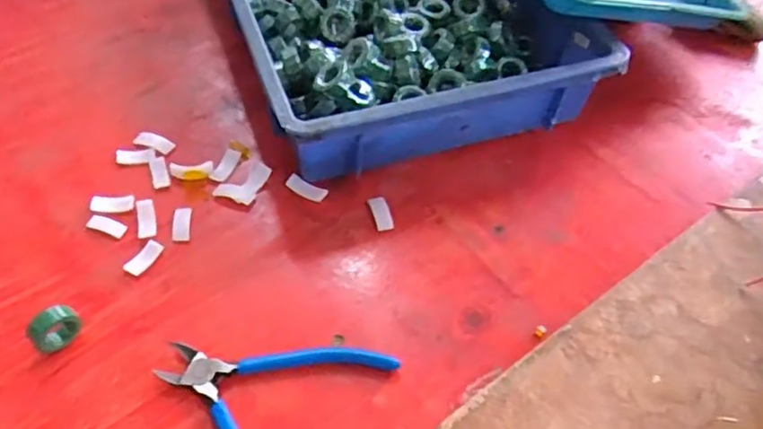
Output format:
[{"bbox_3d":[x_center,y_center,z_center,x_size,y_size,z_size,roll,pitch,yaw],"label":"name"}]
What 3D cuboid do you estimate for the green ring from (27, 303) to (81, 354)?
[{"bbox_3d":[-0.214,0.075,0.431,0.018,0.027,0.031,37,59,23],"label":"green ring"}]

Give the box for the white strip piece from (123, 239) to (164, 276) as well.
[{"bbox_3d":[-0.175,0.031,0.482,0.014,0.004,0.031,25,55,16],"label":"white strip piece"}]

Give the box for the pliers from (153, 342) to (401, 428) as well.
[{"bbox_3d":[-0.073,0.115,0.414,0.136,0.012,0.116,20,54,13],"label":"pliers"}]

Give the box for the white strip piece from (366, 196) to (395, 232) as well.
[{"bbox_3d":[0.000,-0.001,0.517,0.015,0.004,0.030,-13,54,-12],"label":"white strip piece"}]

